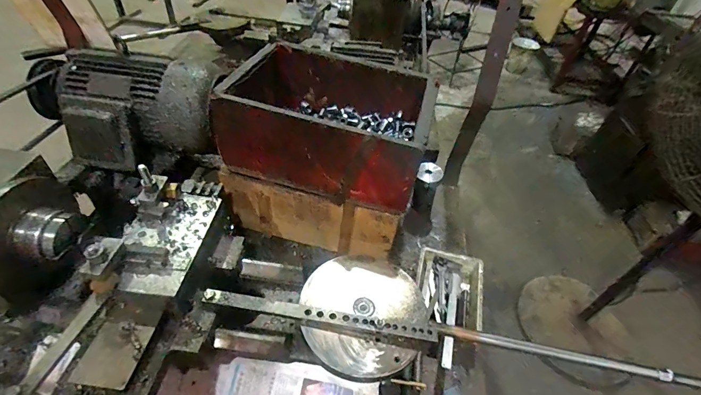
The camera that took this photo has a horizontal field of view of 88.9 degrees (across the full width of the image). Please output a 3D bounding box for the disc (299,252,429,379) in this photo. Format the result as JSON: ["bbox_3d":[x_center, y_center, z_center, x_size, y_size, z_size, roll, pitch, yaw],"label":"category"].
[{"bbox_3d":[0.019,0.164,0.528,0.178,0.019,0.183,3,47,-4],"label":"disc"}]

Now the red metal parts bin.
[{"bbox_3d":[-0.033,-0.143,0.675,0.345,0.149,0.242,15,45,8],"label":"red metal parts bin"}]

